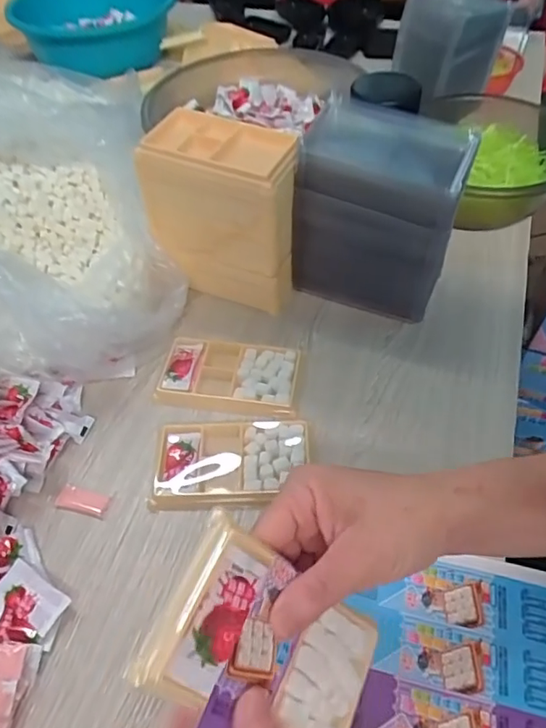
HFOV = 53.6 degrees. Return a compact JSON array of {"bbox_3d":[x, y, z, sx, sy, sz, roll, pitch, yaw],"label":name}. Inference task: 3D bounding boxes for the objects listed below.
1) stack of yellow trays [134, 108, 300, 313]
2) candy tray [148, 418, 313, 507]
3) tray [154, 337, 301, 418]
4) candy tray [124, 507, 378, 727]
[{"bbox_3d":[-0.046,-0.145,0.539,0.140,0.162,0.074,17,53,16],"label":"stack of yellow trays"},{"bbox_3d":[-0.034,0.081,0.447,0.124,0.020,0.075,-1,50,2],"label":"candy tray"},{"bbox_3d":[-0.042,0.011,0.506,0.127,0.013,0.072,7,51,8],"label":"tray"},{"bbox_3d":[0.002,0.136,0.262,0.011,0.131,0.071,-8,48,48],"label":"candy tray"}]

